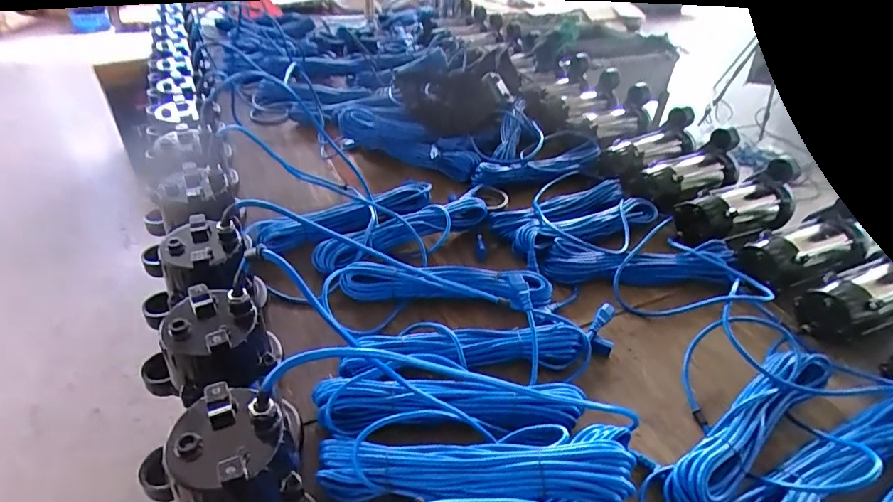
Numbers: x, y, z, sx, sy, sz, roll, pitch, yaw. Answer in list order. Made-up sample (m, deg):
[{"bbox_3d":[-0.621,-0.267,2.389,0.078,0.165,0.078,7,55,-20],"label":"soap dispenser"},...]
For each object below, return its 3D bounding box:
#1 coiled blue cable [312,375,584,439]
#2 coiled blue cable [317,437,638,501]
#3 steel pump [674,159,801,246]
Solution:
[{"bbox_3d":[0.006,0.199,0.613,0.343,0.053,0.089,2,39,-2],"label":"coiled blue cable"},{"bbox_3d":[0.031,0.236,0.536,0.339,0.065,0.080,-5,38,12],"label":"coiled blue cable"},{"bbox_3d":[0.602,-0.090,0.996,0.276,0.152,0.124,-19,44,-26],"label":"steel pump"}]

